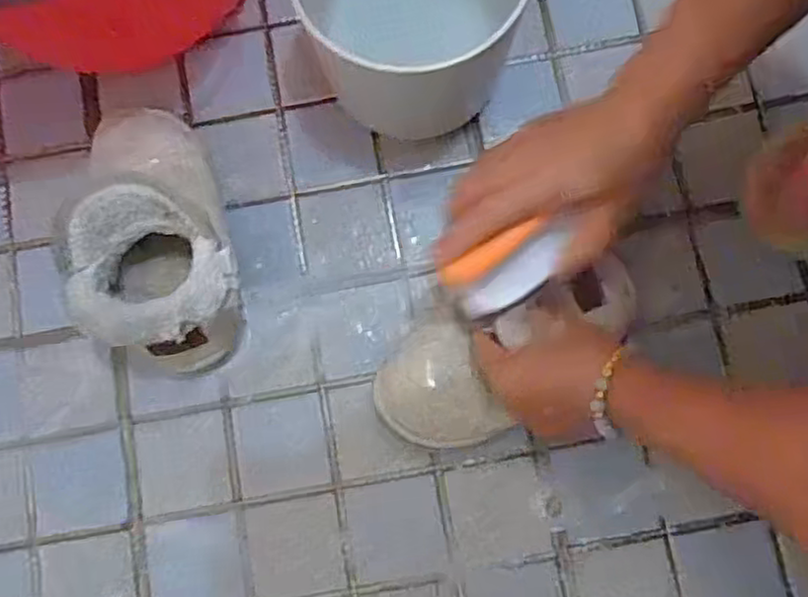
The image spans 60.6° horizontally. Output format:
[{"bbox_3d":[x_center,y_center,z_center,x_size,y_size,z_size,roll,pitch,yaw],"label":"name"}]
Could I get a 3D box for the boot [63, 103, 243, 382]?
[{"bbox_3d":[-0.182,-0.054,0.495,0.099,0.111,0.188,-24,79,-3],"label":"boot"}]

